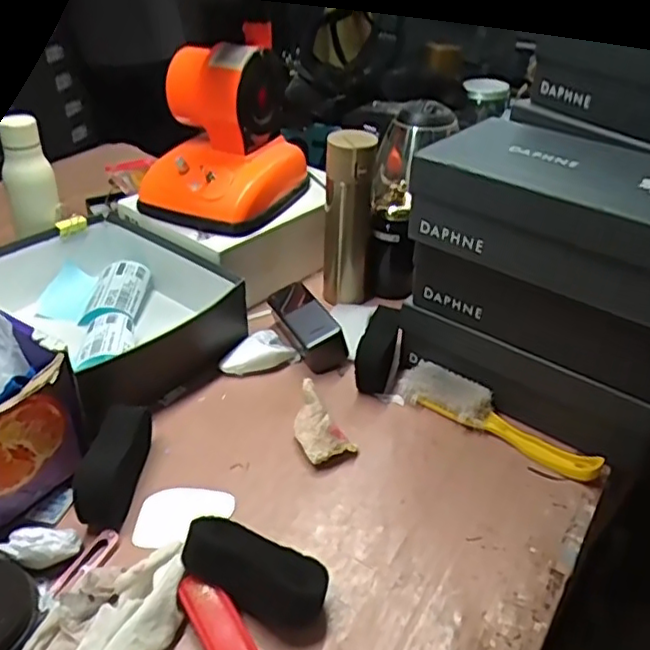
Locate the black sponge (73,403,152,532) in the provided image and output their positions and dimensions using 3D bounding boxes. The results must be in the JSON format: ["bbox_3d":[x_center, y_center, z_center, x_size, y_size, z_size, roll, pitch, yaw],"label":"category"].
[{"bbox_3d":[-0.206,0.140,0.651,0.048,0.053,0.125,1,35,-1],"label":"black sponge"}]

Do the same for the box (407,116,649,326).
[{"bbox_3d":[0.256,-0.117,0.671,0.294,0.107,0.184,25,42,30],"label":"box"}]

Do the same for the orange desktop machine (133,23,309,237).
[{"bbox_3d":[-0.143,-0.259,0.892,0.181,0.204,0.180,13,37,15],"label":"orange desktop machine"}]

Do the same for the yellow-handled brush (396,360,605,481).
[{"bbox_3d":[0.184,0.106,0.736,0.243,0.038,0.051,29,43,33],"label":"yellow-handled brush"}]

